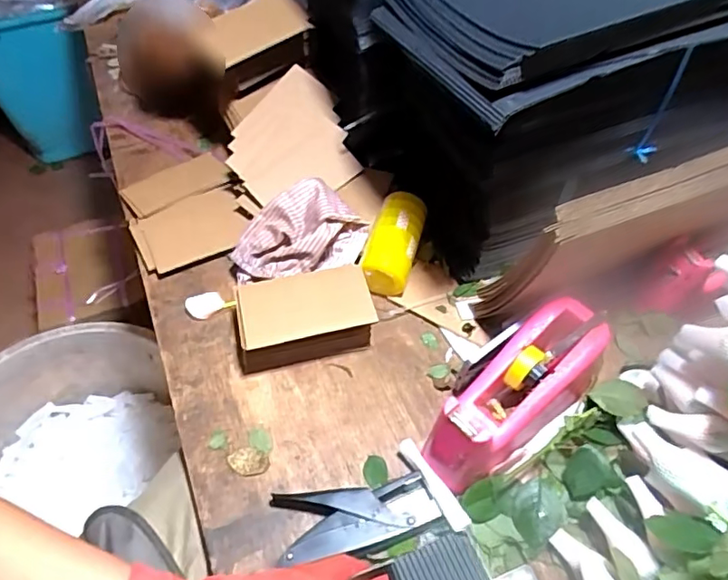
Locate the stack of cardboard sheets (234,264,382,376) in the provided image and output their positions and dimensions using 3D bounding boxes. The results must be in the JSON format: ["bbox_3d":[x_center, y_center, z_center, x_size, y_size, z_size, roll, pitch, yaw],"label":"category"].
[{"bbox_3d":[-0.067,0.027,0.622,0.142,0.063,0.094,-11,53,-8],"label":"stack of cardboard sheets"}]

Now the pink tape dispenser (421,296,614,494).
[{"bbox_3d":[0.144,0.095,0.530,0.209,0.107,0.079,-41,62,-13],"label":"pink tape dispenser"}]

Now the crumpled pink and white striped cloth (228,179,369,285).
[{"bbox_3d":[-0.077,-0.065,0.667,0.151,0.068,0.094,-23,56,-16],"label":"crumpled pink and white striped cloth"}]

